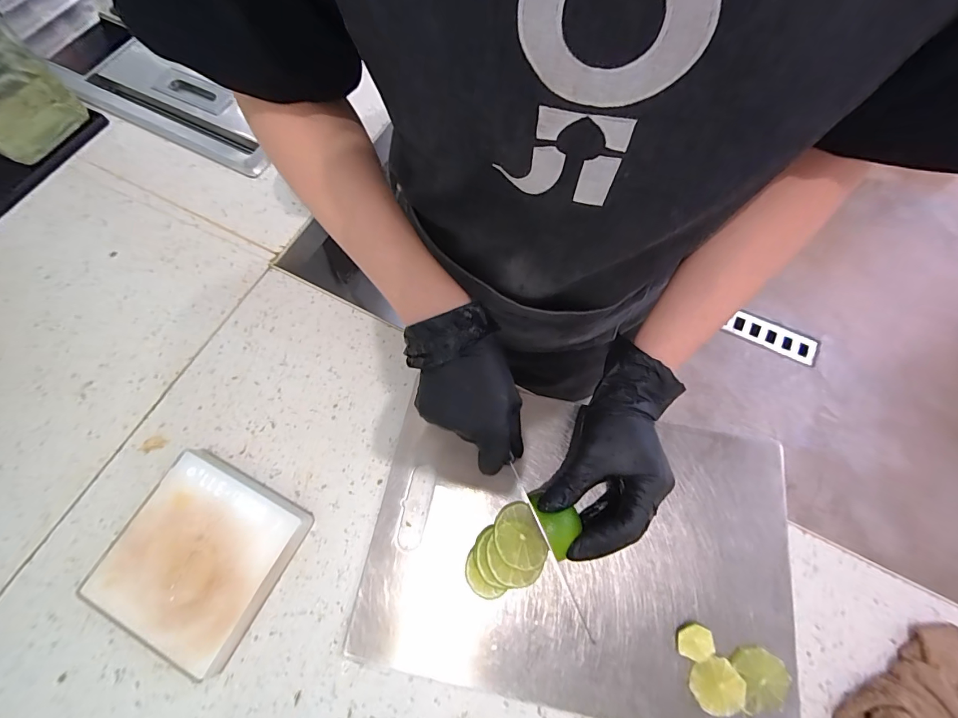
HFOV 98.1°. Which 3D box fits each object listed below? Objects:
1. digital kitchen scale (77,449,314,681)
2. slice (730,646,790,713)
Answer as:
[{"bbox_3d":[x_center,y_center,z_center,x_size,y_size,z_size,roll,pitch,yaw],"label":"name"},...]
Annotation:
[{"bbox_3d":[-0.220,0.153,0.329,0.125,0.027,0.121,25,71,10],"label":"digital kitchen scale"},{"bbox_3d":[0.205,0.232,0.301,0.037,0.008,0.038,0,69,0],"label":"slice"}]

